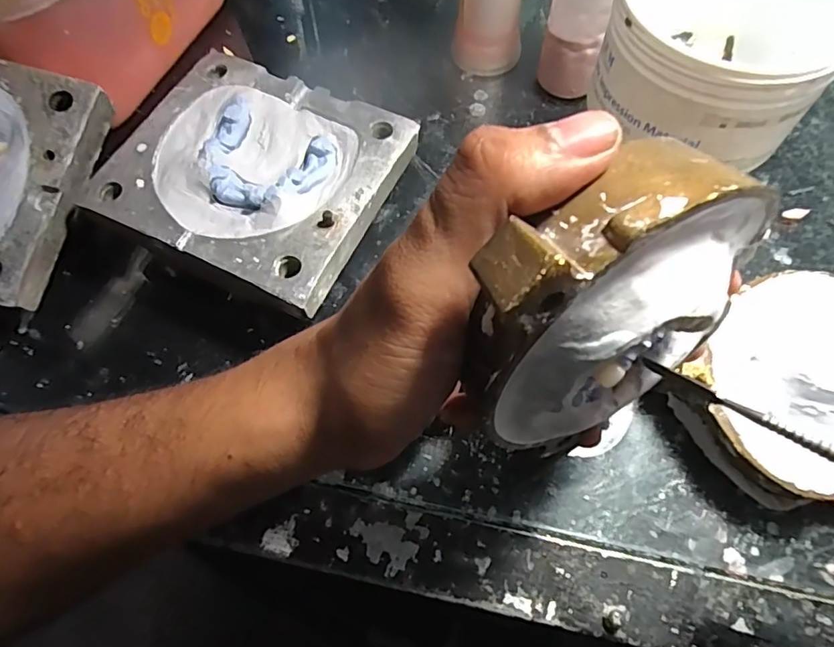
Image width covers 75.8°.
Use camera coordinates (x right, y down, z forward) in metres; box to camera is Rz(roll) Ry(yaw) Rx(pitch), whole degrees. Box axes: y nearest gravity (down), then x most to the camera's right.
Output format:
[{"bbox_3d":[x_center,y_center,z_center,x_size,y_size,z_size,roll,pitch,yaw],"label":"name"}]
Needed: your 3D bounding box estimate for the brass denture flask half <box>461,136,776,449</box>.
[{"bbox_3d":[0.049,-0.001,0.144,0.075,0.080,0.043,-35,70,-14],"label":"brass denture flask half"}]

